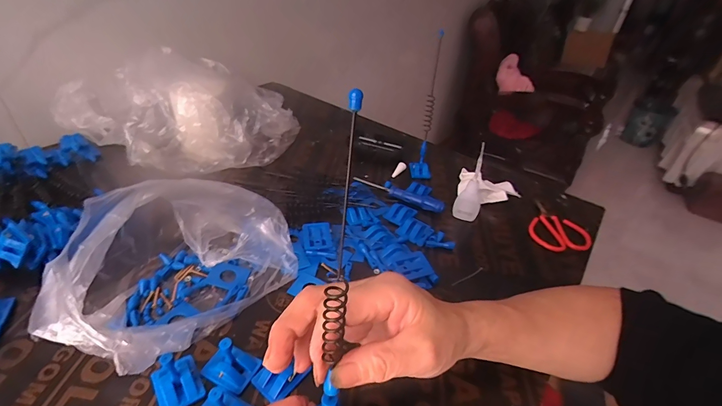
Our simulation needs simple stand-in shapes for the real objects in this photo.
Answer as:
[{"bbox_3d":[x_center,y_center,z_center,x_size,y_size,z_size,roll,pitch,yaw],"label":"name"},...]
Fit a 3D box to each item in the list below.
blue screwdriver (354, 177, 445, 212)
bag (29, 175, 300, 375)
[{"bbox_3d":[0.056,-0.015,0.541,0.146,0.019,0.017,19,39,18],"label":"blue screwdriver"},{"bbox_3d":[-0.177,0.051,0.348,0.151,0.114,0.222,24,41,23],"label":"bag"}]

